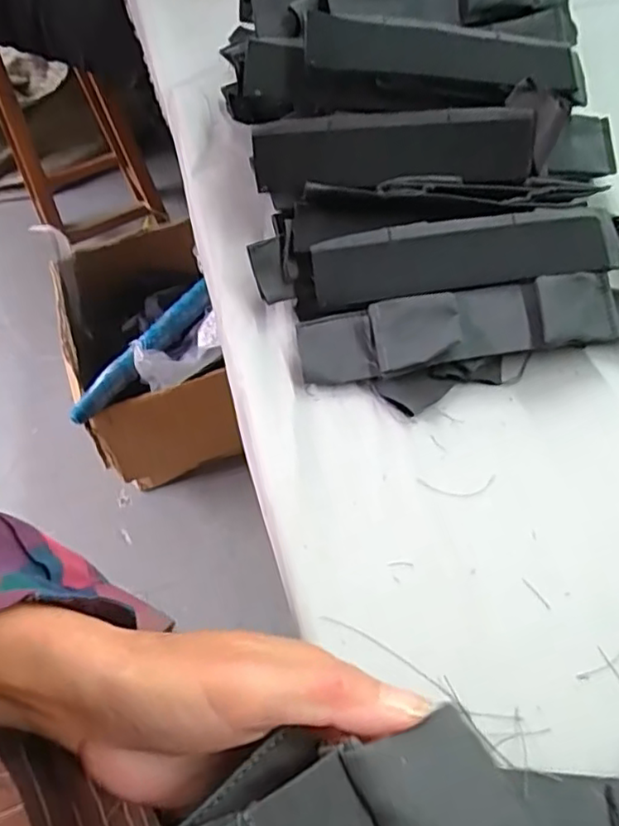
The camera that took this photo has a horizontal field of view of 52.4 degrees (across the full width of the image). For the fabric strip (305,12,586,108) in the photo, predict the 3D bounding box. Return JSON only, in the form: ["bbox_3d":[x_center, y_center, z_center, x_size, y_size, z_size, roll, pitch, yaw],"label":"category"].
[{"bbox_3d":[0.093,-0.239,0.420,0.190,0.019,0.048,2,56,-8],"label":"fabric strip"}]

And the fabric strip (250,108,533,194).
[{"bbox_3d":[0.053,-0.175,0.422,0.183,0.016,0.052,1,81,6],"label":"fabric strip"}]

